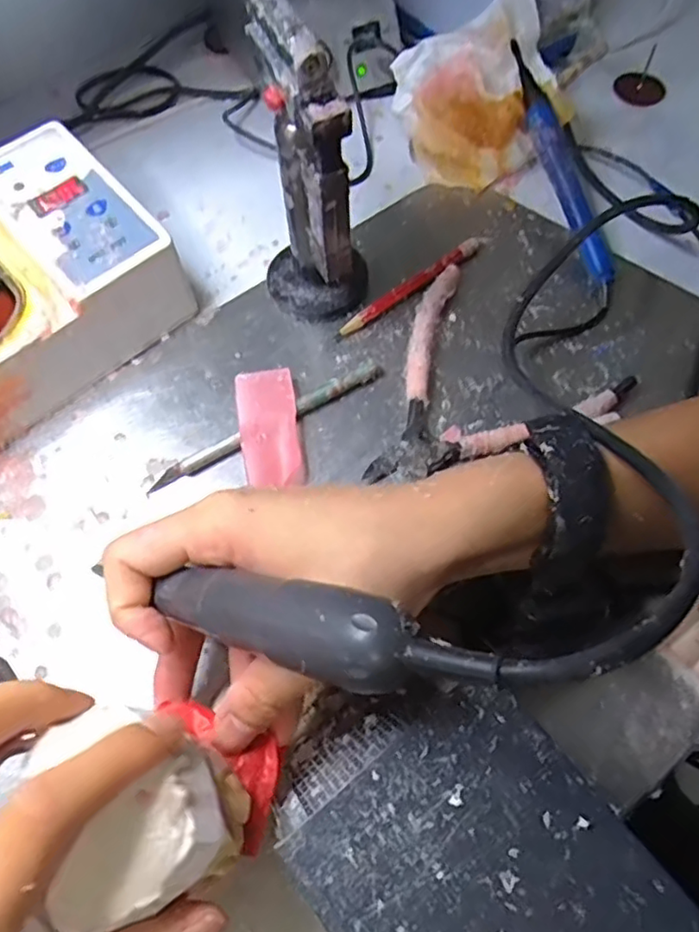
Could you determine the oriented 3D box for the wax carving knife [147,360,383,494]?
[{"bbox_3d":[-0.042,-0.022,0.340,0.137,0.011,0.009,-31,66,-12],"label":"wax carving knife"}]

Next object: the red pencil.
[{"bbox_3d":[0.037,-0.105,0.377,0.108,0.007,0.011,-38,68,-15],"label":"red pencil"}]

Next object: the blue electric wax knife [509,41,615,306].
[{"bbox_3d":[0.129,-0.185,0.394,0.016,0.018,0.183,-14,76,-4],"label":"blue electric wax knife"}]

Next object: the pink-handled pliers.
[{"bbox_3d":[0.087,-0.041,0.346,0.121,0.013,0.141,14,65,9],"label":"pink-handled pliers"}]

